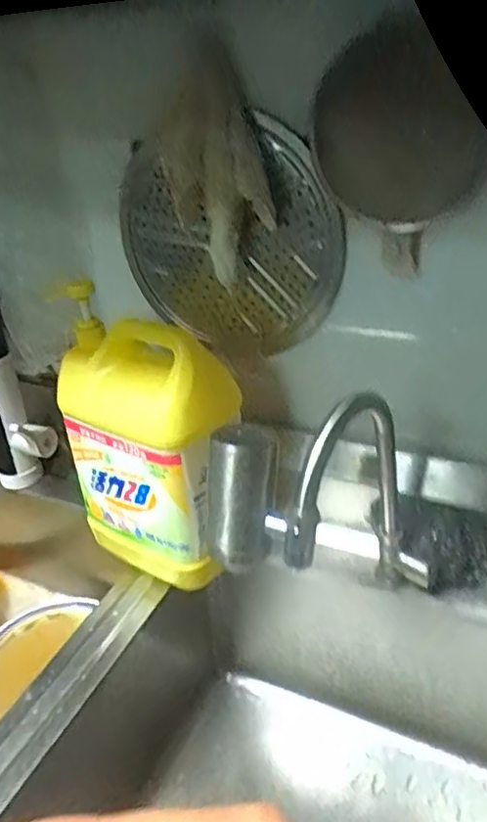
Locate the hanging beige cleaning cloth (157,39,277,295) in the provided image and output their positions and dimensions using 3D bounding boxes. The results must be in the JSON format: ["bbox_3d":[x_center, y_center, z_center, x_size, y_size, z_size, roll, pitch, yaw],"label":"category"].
[{"bbox_3d":[-0.024,-0.232,0.633,0.099,0.208,0.049,-10,30,-10],"label":"hanging beige cleaning cloth"}]

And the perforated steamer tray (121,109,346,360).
[{"bbox_3d":[-0.016,-0.173,0.691,0.240,0.268,0.033,37,42,-4],"label":"perforated steamer tray"}]

